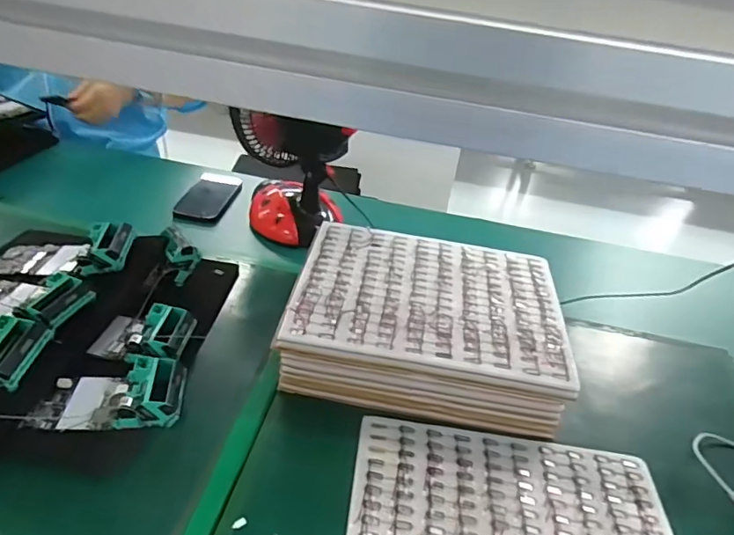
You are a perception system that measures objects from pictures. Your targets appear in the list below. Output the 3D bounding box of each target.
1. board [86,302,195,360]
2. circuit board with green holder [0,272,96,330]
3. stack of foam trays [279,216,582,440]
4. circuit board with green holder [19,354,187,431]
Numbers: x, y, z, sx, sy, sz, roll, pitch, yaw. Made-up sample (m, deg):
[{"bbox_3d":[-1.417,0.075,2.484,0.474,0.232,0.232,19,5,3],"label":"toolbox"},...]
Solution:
[{"bbox_3d":[-0.264,0.081,0.607,0.099,0.040,0.072,8,36,1],"label":"board"},{"bbox_3d":[-0.433,0.033,0.624,0.192,0.038,0.080,4,34,17],"label":"circuit board with green holder"},{"bbox_3d":[0.072,0.066,0.649,0.310,0.102,0.228,9,36,2],"label":"stack of foam trays"},{"bbox_3d":[-0.272,0.135,0.541,0.146,0.046,0.075,2,37,-7],"label":"circuit board with green holder"}]

